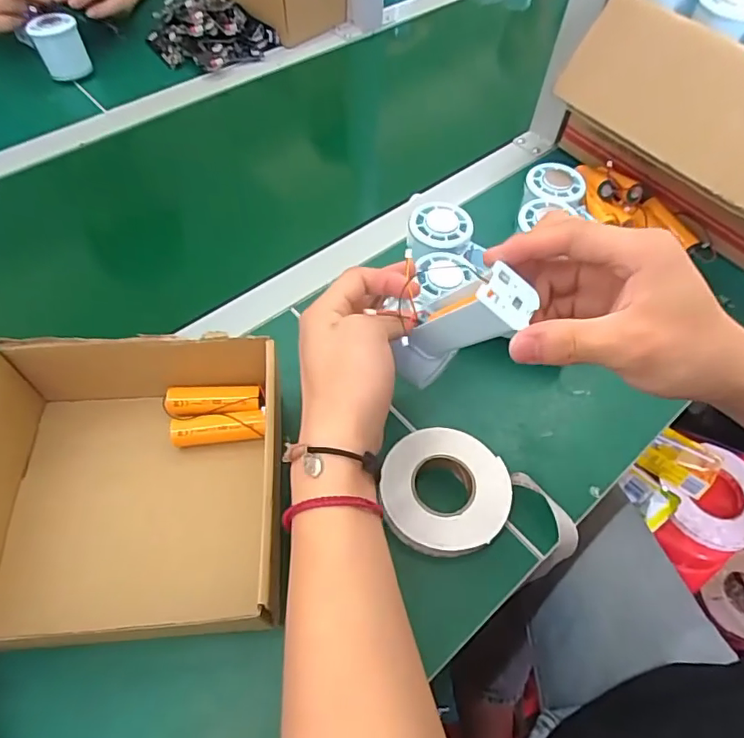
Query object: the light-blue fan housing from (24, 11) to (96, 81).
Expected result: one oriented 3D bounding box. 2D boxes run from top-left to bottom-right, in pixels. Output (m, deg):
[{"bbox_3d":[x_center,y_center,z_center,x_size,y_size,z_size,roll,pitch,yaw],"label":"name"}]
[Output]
[{"bbox_3d":[-0.398,-0.413,0.686,0.058,0.057,0.050,-26,63,-17],"label":"light-blue fan housing"}]

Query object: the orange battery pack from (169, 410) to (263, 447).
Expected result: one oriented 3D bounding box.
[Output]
[{"bbox_3d":[-0.116,0.047,0.410,0.069,0.021,0.020,-7,59,-6],"label":"orange battery pack"}]

